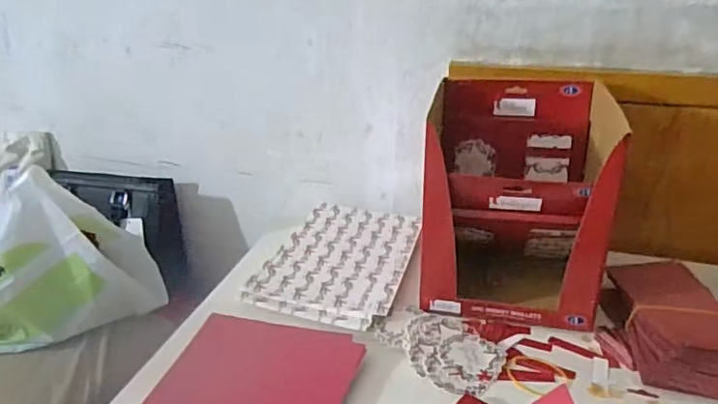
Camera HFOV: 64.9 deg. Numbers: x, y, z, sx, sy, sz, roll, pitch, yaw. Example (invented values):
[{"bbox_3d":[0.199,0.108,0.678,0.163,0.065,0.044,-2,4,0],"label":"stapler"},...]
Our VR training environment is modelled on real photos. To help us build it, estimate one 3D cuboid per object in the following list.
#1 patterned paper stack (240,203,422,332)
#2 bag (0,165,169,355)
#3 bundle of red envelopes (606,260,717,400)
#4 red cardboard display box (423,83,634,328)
[{"bbox_3d":[-0.023,0.077,0.785,0.182,0.027,0.273,7,24,16],"label":"patterned paper stack"},{"bbox_3d":[-0.464,0.088,0.805,0.334,0.226,0.124,-12,25,-25],"label":"bag"},{"bbox_3d":[0.356,0.134,0.637,0.113,0.047,0.201,3,23,8],"label":"bundle of red envelopes"},{"bbox_3d":[0.195,-0.012,0.726,0.201,0.241,0.235,5,23,13],"label":"red cardboard display box"}]

